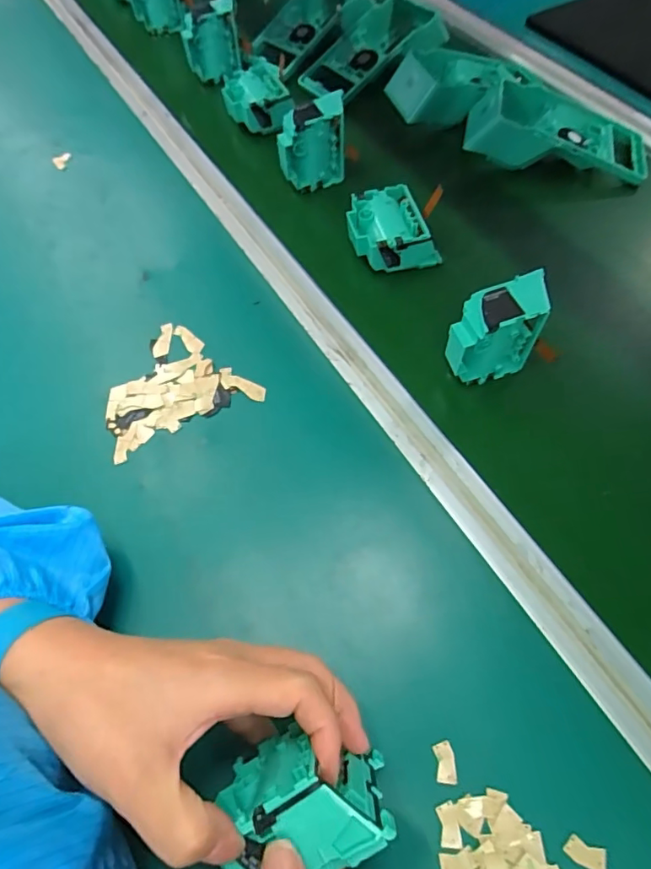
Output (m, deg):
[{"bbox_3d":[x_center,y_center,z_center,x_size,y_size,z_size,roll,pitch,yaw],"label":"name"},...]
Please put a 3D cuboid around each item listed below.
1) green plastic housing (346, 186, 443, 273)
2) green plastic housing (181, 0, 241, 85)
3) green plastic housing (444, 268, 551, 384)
[{"bbox_3d":[0.059,-0.190,0.490,0.072,0.043,0.073,-13,60,-6],"label":"green plastic housing"},{"bbox_3d":[-0.141,-0.487,0.641,0.069,0.066,0.040,-14,60,-7],"label":"green plastic housing"},{"bbox_3d":[0.132,-0.078,0.405,0.075,0.081,0.036,-16,61,-7],"label":"green plastic housing"}]

